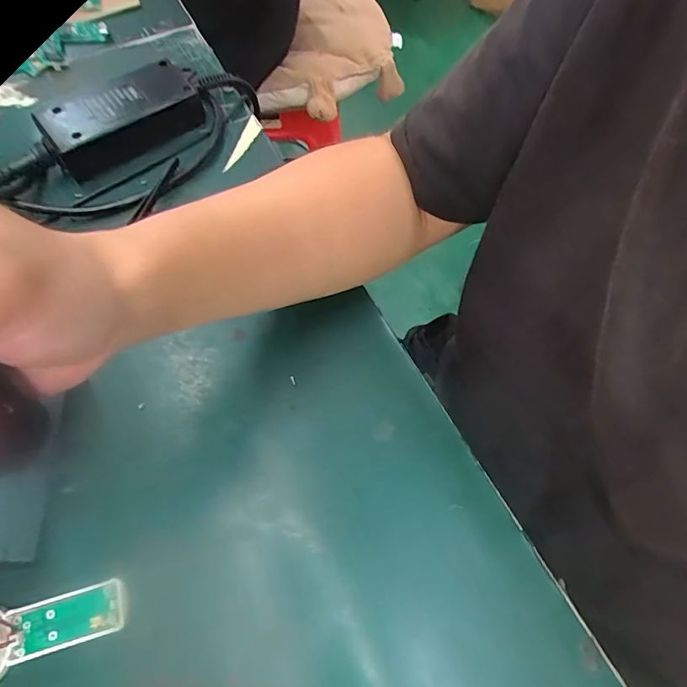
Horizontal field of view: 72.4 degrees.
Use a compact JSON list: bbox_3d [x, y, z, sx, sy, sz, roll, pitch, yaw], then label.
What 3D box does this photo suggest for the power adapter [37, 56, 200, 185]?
[{"bbox_3d":[-0.174,-0.179,0.369,0.113,0.035,0.050,-36,73,-17],"label":"power adapter"}]

